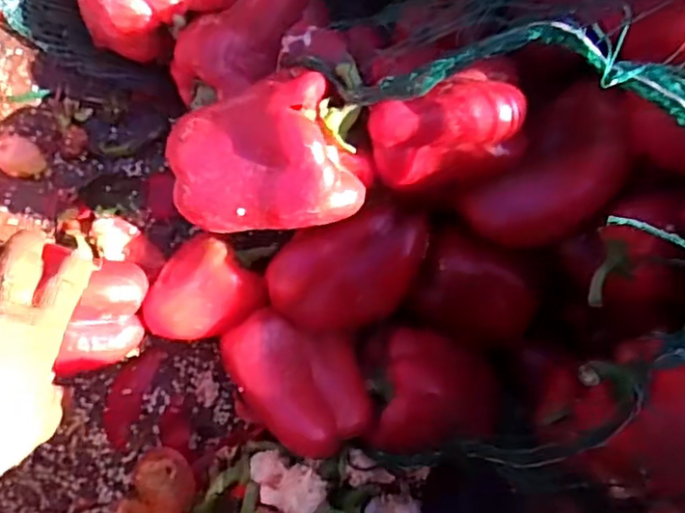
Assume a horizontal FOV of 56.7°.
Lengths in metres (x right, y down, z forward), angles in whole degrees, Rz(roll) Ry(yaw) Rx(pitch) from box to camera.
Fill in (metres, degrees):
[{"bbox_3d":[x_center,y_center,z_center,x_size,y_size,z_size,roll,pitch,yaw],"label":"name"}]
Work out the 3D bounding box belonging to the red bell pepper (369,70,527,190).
[{"bbox_3d":[0.061,-0.073,0.379,0.086,0.054,0.056,-23,86,-7],"label":"red bell pepper"}]

